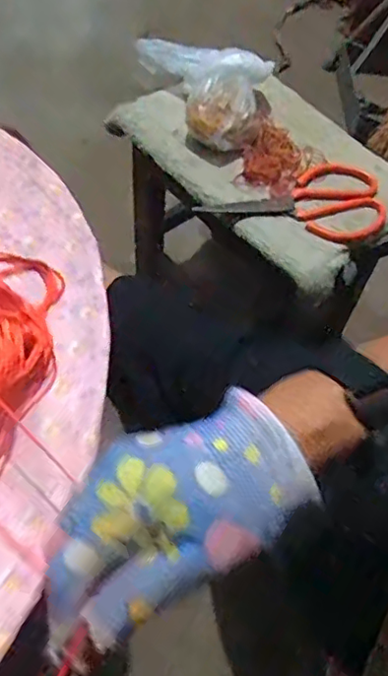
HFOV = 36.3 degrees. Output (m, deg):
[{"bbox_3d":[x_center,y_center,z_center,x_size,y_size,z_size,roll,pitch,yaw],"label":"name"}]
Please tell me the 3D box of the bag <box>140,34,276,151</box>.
[{"bbox_3d":[0.025,-0.303,0.700,0.121,0.068,0.205,-20,62,-16],"label":"bag"}]

